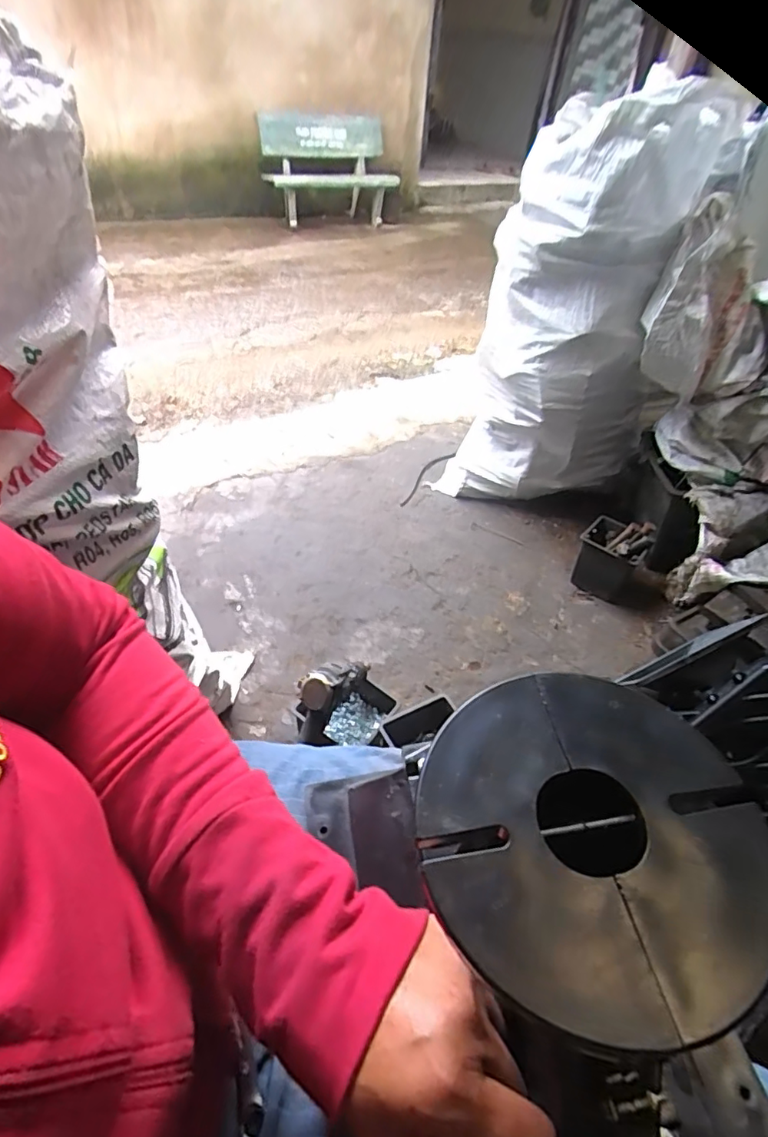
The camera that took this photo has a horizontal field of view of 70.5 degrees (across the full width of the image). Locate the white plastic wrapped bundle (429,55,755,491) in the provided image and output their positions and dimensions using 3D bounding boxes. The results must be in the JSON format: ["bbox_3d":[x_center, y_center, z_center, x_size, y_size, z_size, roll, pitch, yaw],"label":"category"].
[{"bbox_3d":[0.445,-0.542,1.260,0.481,0.815,0.304,25,46,19],"label":"white plastic wrapped bundle"}]

